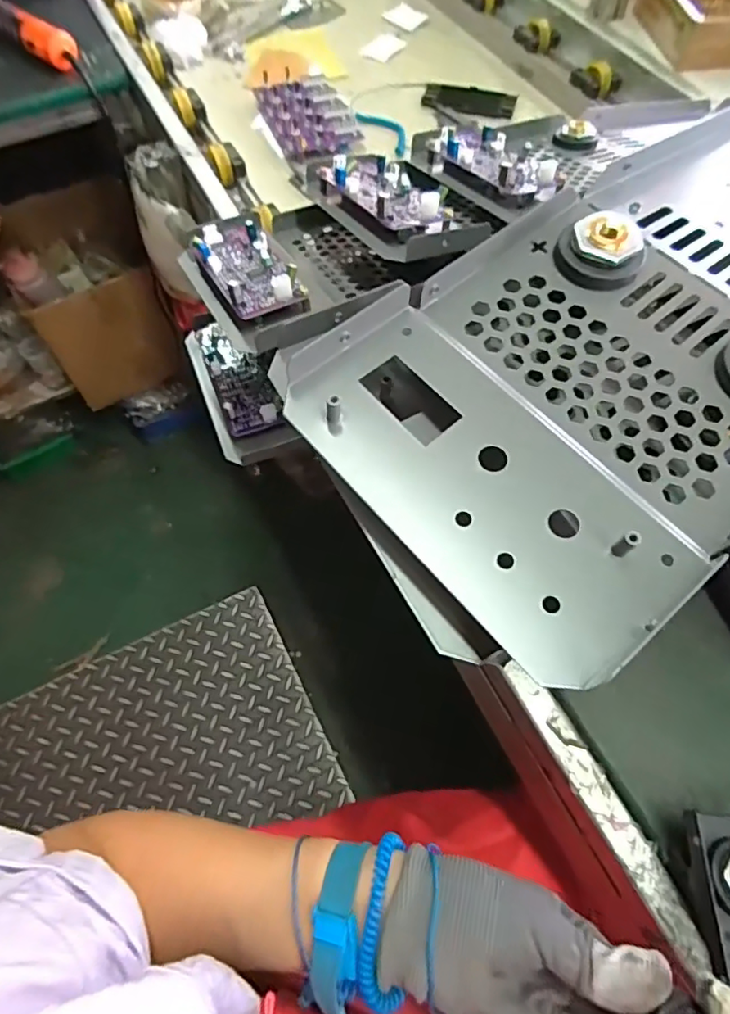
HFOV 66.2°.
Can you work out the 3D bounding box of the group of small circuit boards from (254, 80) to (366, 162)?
[{"bbox_3d":[-0.079,-0.563,0.804,0.118,0.018,0.182,-19,64,-9],"label":"group of small circuit boards"}]

